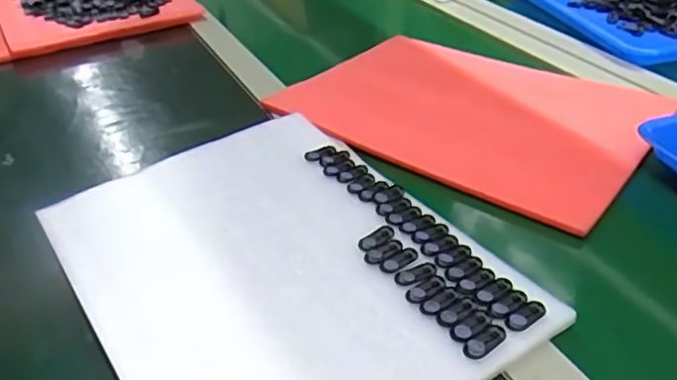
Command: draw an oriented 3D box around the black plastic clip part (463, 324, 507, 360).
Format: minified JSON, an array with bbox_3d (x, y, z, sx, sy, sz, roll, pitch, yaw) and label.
[{"bbox_3d":[0.090,0.093,0.382,0.032,0.004,0.015,-26,41,-30],"label":"black plastic clip part"}]

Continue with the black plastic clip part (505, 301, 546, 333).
[{"bbox_3d":[0.120,0.081,0.398,0.033,0.004,0.014,-26,41,-30],"label":"black plastic clip part"}]

